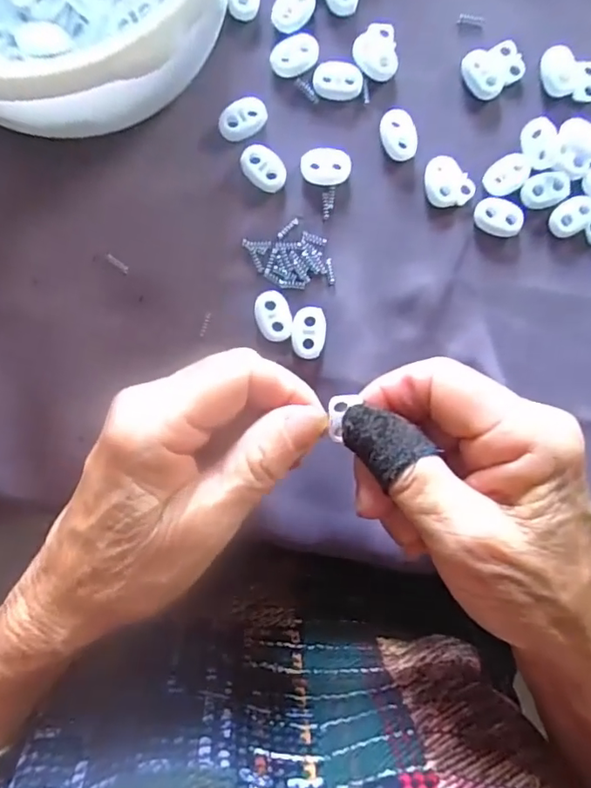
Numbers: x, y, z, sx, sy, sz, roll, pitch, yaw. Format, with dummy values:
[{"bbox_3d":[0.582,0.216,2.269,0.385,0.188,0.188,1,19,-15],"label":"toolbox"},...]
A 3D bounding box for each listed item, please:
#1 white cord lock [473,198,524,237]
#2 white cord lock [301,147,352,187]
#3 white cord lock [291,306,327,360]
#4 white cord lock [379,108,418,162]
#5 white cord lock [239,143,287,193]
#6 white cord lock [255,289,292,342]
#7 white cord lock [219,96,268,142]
[{"bbox_3d":[0.095,-0.082,0.251,0.022,0.005,0.015,15,90,-4],"label":"white cord lock"},{"bbox_3d":[0.014,-0.104,0.248,0.022,0.004,0.016,-1,91,-4],"label":"white cord lock"},{"bbox_3d":[0.006,-0.028,0.245,0.015,0.004,0.023,8,91,-4],"label":"white cord lock"},{"bbox_3d":[0.047,-0.119,0.249,0.015,0.004,0.022,-14,92,-3],"label":"white cord lock"},{"bbox_3d":[-0.014,-0.102,0.246,0.022,0.006,0.017,43,88,-4],"label":"white cord lock"},{"bbox_3d":[-0.010,-0.035,0.245,0.015,0.004,0.023,-16,92,-3],"label":"white cord lock"},{"bbox_3d":[-0.023,-0.124,0.244,0.023,0.006,0.015,-26,93,-3],"label":"white cord lock"}]

